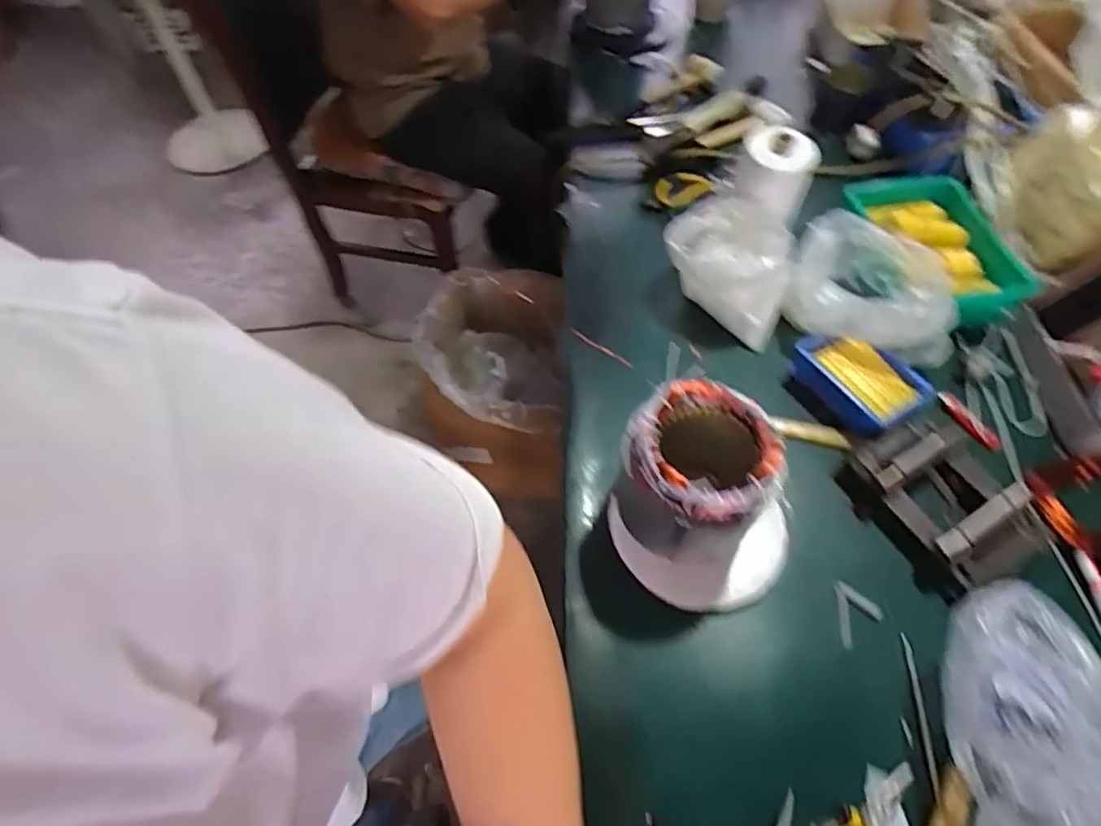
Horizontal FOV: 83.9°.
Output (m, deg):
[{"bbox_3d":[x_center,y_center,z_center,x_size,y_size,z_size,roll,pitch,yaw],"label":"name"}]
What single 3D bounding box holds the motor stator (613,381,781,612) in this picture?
[{"bbox_3d":[0.160,0.098,0.652,0.159,0.187,0.188,-28,61,-15],"label":"motor stator"}]

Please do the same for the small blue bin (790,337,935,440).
[{"bbox_3d":[0.402,-0.041,0.809,0.103,0.061,0.153,-28,61,-15],"label":"small blue bin"}]

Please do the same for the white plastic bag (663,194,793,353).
[{"bbox_3d":[0.257,-0.218,0.870,0.186,0.121,0.147,29,63,18],"label":"white plastic bag"}]

